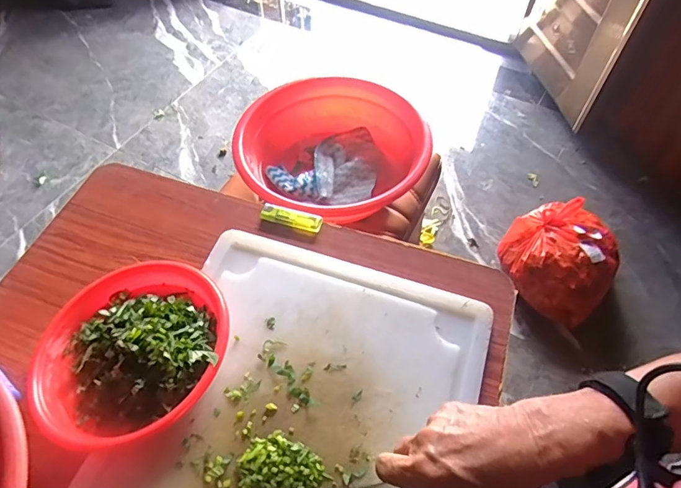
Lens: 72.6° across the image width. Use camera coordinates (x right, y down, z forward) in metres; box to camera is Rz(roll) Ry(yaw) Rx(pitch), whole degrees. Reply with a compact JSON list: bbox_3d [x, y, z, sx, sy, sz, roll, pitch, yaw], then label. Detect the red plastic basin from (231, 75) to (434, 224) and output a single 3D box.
[{"bbox_3d":[-0.011,-0.140,0.762,0.288,0.099,0.298,0,55,0],"label":"red plastic basin"}]

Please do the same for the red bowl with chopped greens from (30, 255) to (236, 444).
[{"bbox_3d":[-0.216,0.098,0.471,0.192,0.048,0.186,0,55,0],"label":"red bowl with chopped greens"}]

